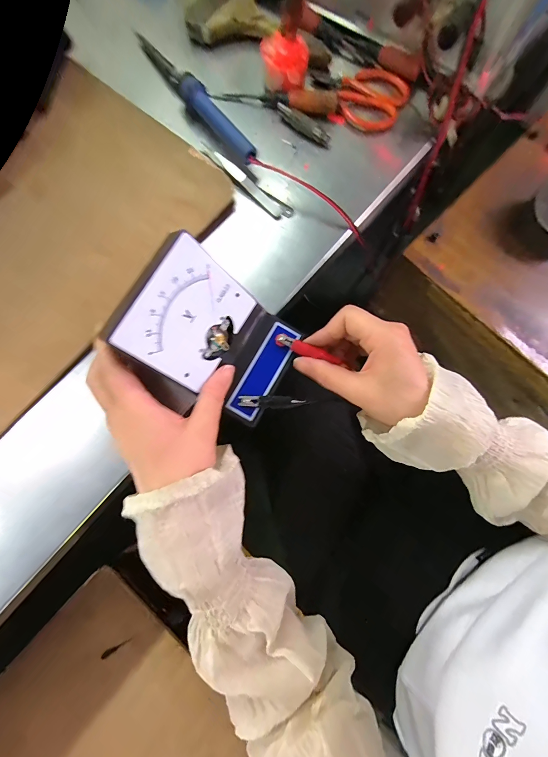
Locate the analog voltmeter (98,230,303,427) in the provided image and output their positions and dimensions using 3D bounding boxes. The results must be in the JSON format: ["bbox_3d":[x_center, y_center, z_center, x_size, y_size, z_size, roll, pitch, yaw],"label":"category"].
[{"bbox_3d":[-0.046,-0.029,0.246,0.108,0.092,0.105,29,80,6],"label":"analog voltmeter"}]

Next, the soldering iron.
[{"bbox_3d":[-0.089,-0.305,0.336,0.024,0.026,0.223,-35,79,-7],"label":"soldering iron"}]

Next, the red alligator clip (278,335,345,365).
[{"bbox_3d":[0.032,-0.024,0.272,0.060,0.005,0.012,21,80,-4],"label":"red alligator clip"}]

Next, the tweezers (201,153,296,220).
[{"bbox_3d":[-0.028,-0.203,0.322,0.113,0.012,0.021,40,81,9],"label":"tweezers"}]

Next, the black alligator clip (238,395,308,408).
[{"bbox_3d":[-0.001,0.020,0.264,0.057,0.005,0.010,2,78,-12],"label":"black alligator clip"}]

